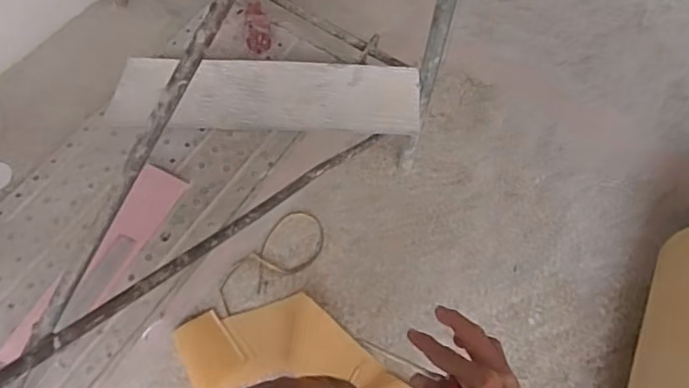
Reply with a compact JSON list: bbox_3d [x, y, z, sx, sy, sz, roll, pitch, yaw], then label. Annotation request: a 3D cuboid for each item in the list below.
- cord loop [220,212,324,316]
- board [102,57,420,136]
[{"bbox_3d":[-0.226,0.205,1.791,0.395,0.013,0.172,-39,75,-22],"label":"cord loop"},{"bbox_3d":[-0.178,-0.236,1.415,0.719,0.033,0.175,1,78,-6],"label":"board"}]

